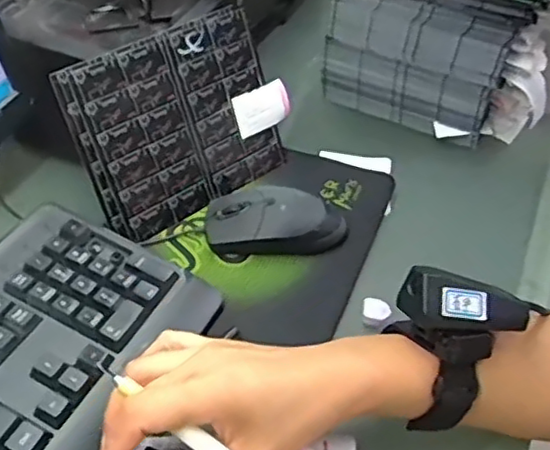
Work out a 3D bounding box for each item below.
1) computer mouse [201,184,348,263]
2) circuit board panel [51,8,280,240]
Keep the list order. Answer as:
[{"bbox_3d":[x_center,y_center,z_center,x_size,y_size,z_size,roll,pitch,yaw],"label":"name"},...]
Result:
[{"bbox_3d":[0.002,-0.006,0.536,0.118,0.035,0.061,0,45,-4],"label":"computer mouse"},{"bbox_3d":[-0.076,-0.084,0.540,0.176,0.146,0.007,-32,30,-30],"label":"circuit board panel"}]

